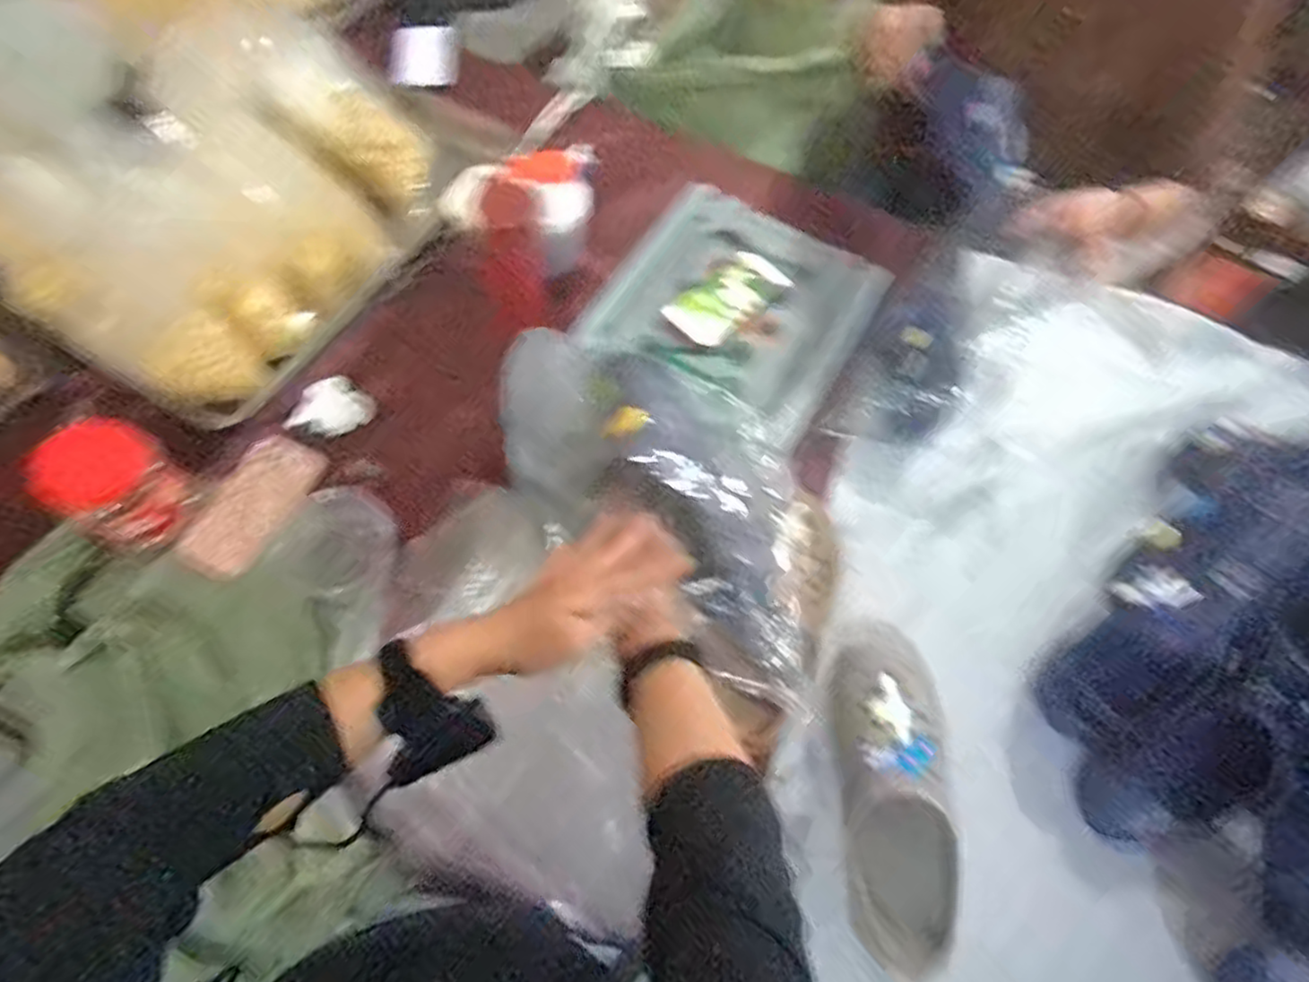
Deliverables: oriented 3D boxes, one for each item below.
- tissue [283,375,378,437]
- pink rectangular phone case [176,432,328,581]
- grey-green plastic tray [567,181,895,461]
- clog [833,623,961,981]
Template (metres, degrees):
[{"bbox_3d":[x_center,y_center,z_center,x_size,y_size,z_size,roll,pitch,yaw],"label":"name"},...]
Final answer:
[{"bbox_3d":[-0.386,-0.095,0.844,0.074,0.020,0.084,31,66,11],"label":"tissue"},{"bbox_3d":[-0.451,0.016,0.796,0.078,0.005,0.170,31,67,-8],"label":"pink rectangular phone case"},{"bbox_3d":[0.098,-0.232,0.882,0.305,0.037,0.322,29,66,10],"label":"grey-green plastic tray"},{"bbox_3d":[0.228,0.288,0.687,0.122,0.097,0.307,10,64,1],"label":"clog"}]

